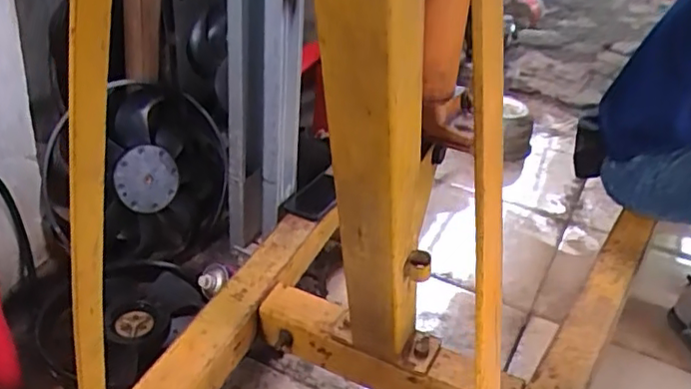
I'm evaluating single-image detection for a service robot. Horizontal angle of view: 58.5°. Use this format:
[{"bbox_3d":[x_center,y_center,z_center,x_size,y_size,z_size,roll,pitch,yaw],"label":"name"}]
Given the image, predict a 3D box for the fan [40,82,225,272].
[{"bbox_3d":[-0.354,-0.019,1.177,0.119,0.349,0.412,25,2,35],"label":"fan"}]

